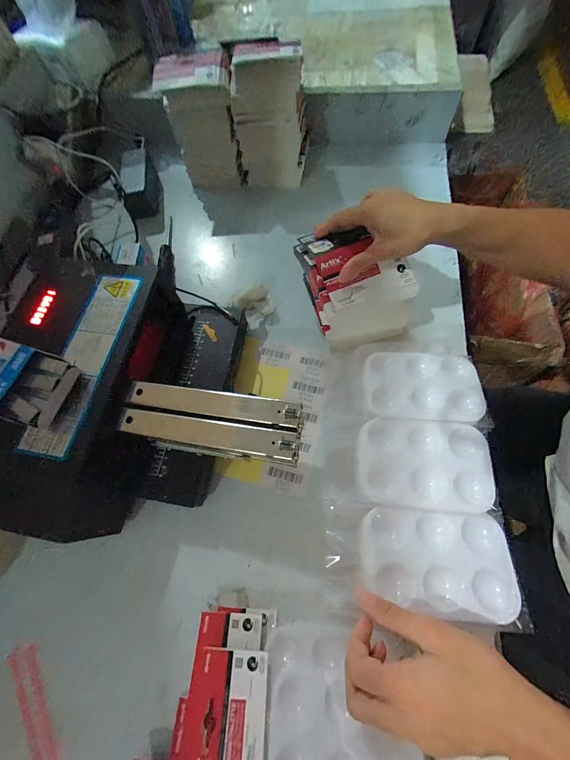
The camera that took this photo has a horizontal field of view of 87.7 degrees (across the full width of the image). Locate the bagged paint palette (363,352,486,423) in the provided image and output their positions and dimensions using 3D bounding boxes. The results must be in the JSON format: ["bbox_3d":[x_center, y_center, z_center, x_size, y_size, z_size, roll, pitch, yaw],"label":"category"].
[{"bbox_3d":[0.154,0.004,0.334,0.125,0.012,0.083,5,68,6],"label":"bagged paint palette"}]

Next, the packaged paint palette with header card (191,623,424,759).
[{"bbox_3d":[0.014,0.294,0.262,0.185,0.011,0.115,-2,54,2],"label":"packaged paint palette with header card"}]

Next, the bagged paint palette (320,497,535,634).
[{"bbox_3d":[0.121,0.159,0.275,0.165,0.021,0.084,5,67,14],"label":"bagged paint palette"}]

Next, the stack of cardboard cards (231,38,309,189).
[{"bbox_3d":[-0.022,-0.438,0.511,0.115,0.172,0.075,15,69,10],"label":"stack of cardboard cards"}]

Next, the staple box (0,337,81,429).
[{"bbox_3d":[-0.262,0.000,0.285,0.101,0.022,0.067,15,69,10],"label":"staple box"}]

